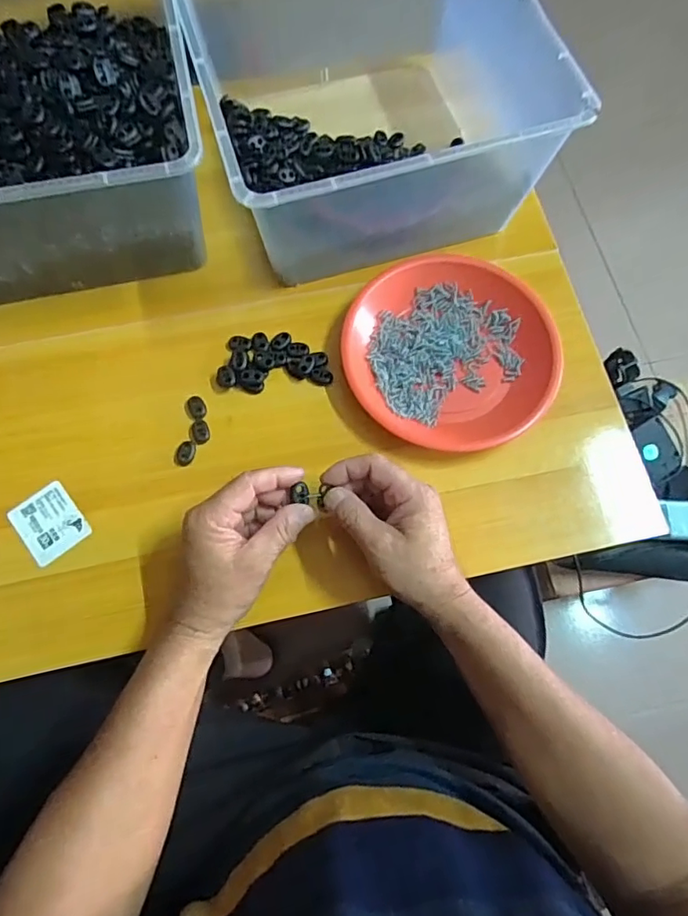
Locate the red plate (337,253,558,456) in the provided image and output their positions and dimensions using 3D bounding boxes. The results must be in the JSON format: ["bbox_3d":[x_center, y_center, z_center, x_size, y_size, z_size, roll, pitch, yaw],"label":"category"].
[{"bbox_3d":[0.096,-0.099,0.492,0.189,0.030,0.176,0,72,-1],"label":"red plate"}]

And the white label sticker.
[{"bbox_3d":[-0.247,0.055,0.453,0.048,0.004,0.057,-36,81,-13],"label":"white label sticker"}]

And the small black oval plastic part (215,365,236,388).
[{"bbox_3d":[-0.106,-0.073,0.486,0.017,0.007,0.019,-21,73,-8],"label":"small black oval plastic part"}]

